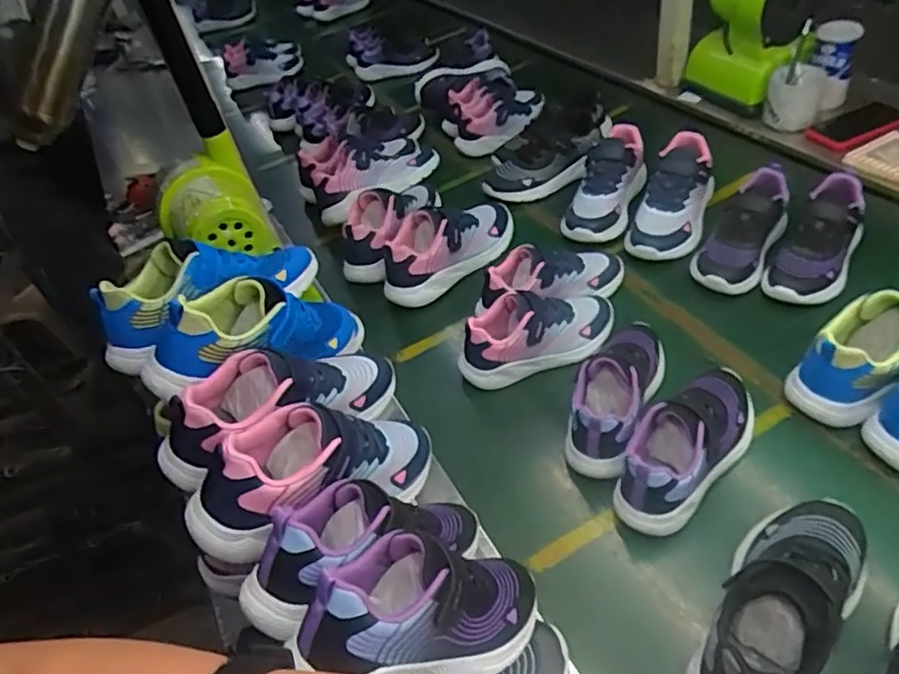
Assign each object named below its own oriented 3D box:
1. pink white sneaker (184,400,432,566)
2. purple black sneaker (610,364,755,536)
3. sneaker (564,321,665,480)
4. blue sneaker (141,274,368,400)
[{"bbox_3d":[-0.107,0.112,0.562,0.234,0.107,0.088,-8,33,-41],"label":"pink white sneaker"},{"bbox_3d":[0.247,0.099,0.645,0.075,0.083,0.213,31,59,34],"label":"purple black sneaker"},{"bbox_3d":[0.190,0.050,0.706,0.074,0.087,0.206,19,54,23],"label":"sneaker"},{"bbox_3d":[-0.193,-0.010,0.696,0.098,0.112,0.267,29,22,32],"label":"blue sneaker"}]

